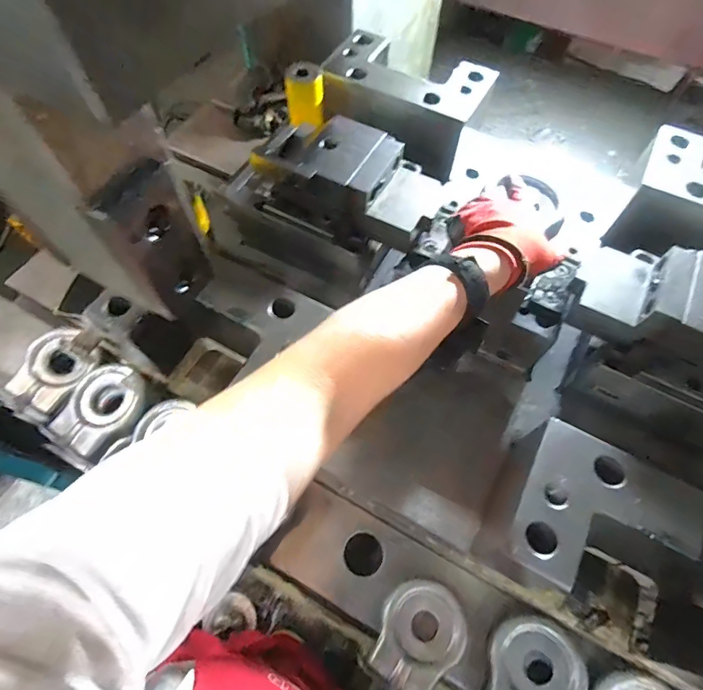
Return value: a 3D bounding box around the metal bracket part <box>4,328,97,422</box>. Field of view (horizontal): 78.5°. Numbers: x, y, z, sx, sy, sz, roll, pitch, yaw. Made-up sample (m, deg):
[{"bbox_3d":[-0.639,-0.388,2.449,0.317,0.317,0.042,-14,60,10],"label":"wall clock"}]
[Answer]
[{"bbox_3d":[-0.417,0.039,0.599,0.089,0.056,0.130,26,64,12],"label":"metal bracket part"}]

